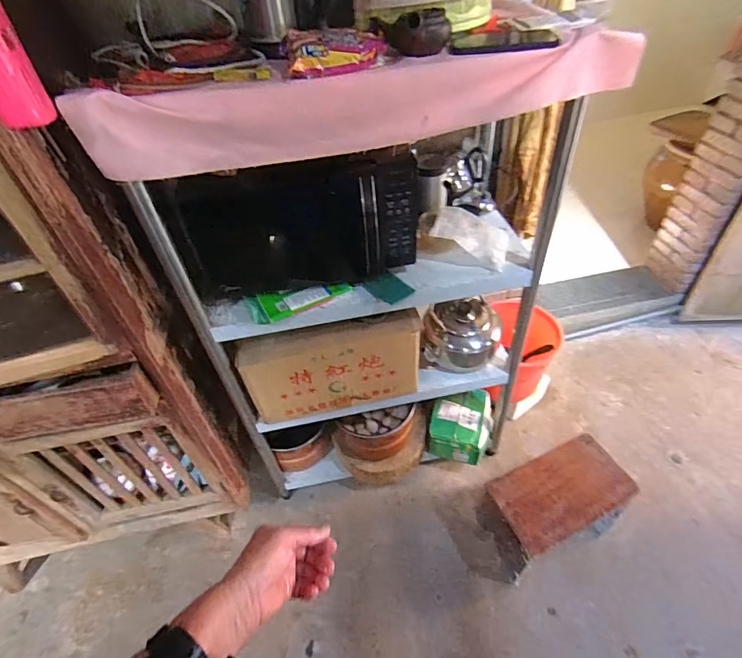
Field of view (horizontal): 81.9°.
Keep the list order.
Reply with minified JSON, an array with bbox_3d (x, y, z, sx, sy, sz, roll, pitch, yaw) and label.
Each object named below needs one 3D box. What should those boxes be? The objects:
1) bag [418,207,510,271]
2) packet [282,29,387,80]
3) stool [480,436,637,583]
[{"bbox_3d":[0.219,-0.226,1.019,0.211,0.082,0.146,12,48,16],"label":"bag"},{"bbox_3d":[-0.052,-0.425,0.650,0.150,0.041,0.095,-10,45,-5],"label":"packet"},{"bbox_3d":[0.516,0.532,1.252,0.364,0.330,0.222,-18,47,-12],"label":"stool"}]

